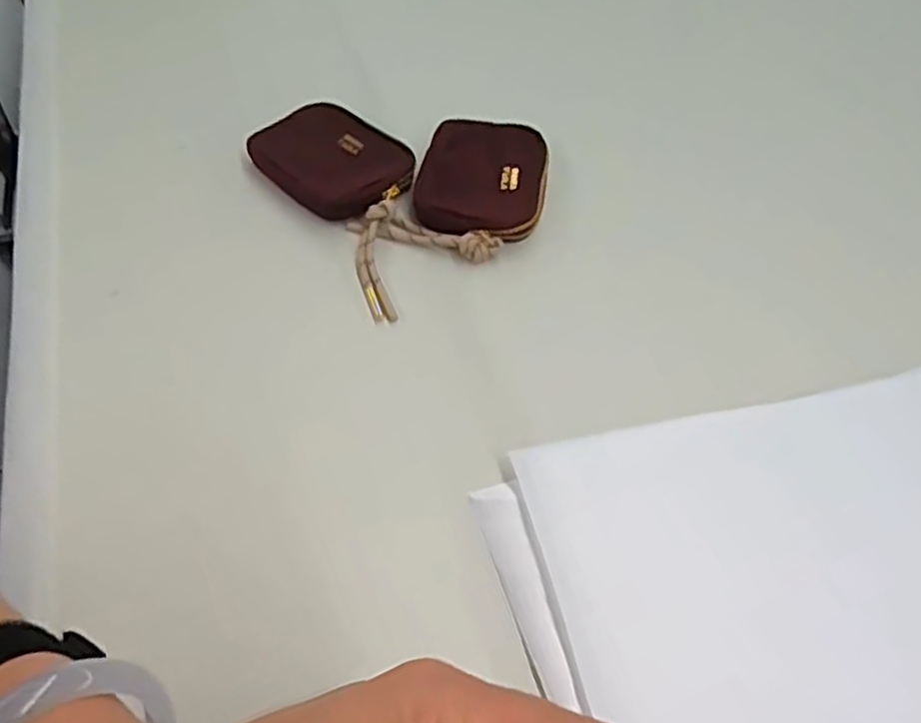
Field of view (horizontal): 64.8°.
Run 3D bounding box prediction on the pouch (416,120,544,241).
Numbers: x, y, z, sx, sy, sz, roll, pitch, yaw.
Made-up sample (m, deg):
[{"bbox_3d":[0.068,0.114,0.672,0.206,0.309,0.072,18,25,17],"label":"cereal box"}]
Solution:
[{"bbox_3d":[0.015,-0.126,0.512,0.085,0.028,0.114,8,53,2],"label":"pouch"}]

